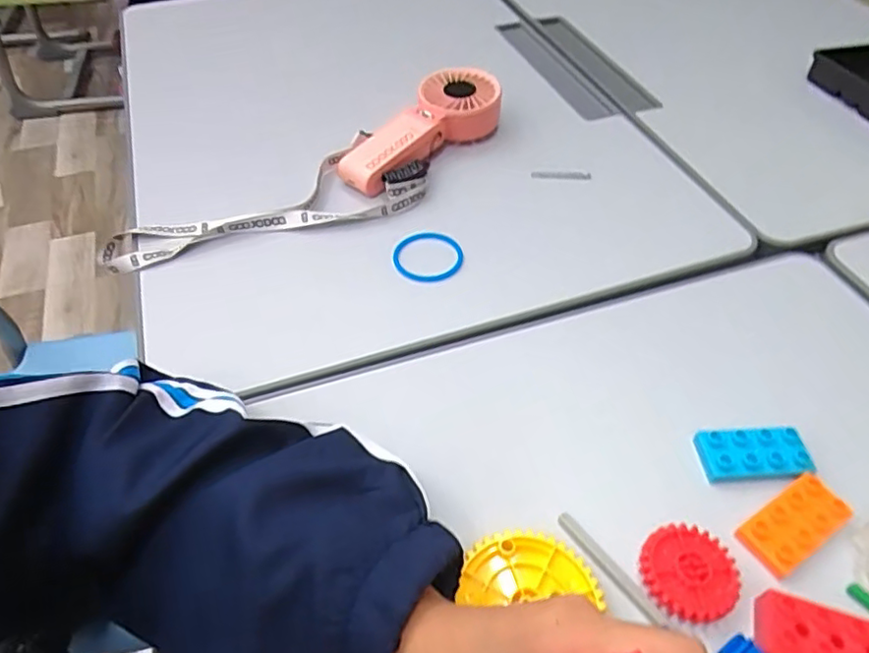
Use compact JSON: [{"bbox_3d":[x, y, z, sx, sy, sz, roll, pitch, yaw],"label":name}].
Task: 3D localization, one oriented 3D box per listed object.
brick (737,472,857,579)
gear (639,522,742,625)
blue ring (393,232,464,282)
[{"bbox_3d":[0.201,0.109,0.337,0.062,0.011,0.031,-28,55,-22],"label":"brick"},{"bbox_3d":[0.135,0.129,0.322,0.049,0.008,0.048,0,49,0],"label":"gear"},{"bbox_3d":[-0.004,-0.056,0.491,0.057,0.009,0.053,0,49,0],"label":"blue ring"}]

